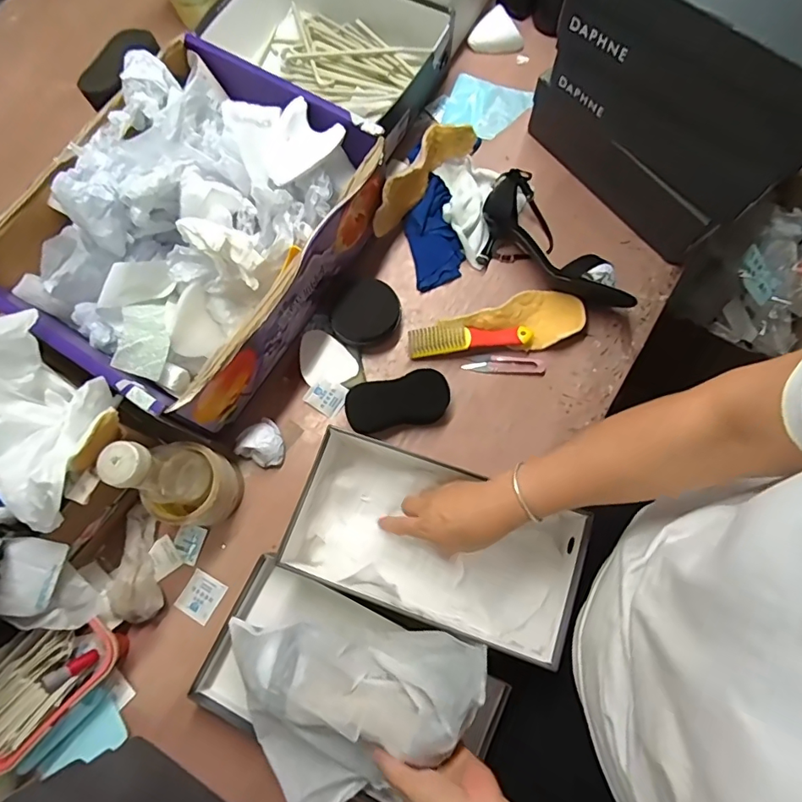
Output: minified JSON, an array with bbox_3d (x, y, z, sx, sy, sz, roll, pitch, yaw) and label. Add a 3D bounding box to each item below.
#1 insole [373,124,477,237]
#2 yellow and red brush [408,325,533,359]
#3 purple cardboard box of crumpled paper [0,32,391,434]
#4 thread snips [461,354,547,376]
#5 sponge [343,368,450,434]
[{"bbox_3d":[0.022,-0.297,0.668,0.042,0.076,0.182,41,79,11],"label":"insole"},{"bbox_3d":[0.087,-0.081,0.638,0.152,0.019,0.035,-5,74,0],"label":"yellow and red brush"},{"bbox_3d":[-0.248,-0.207,0.597,0.321,0.140,0.397,32,77,9],"label":"purple cardboard box of crumpled paper"},{"bbox_3d":[0.135,-0.047,0.645,0.104,0.009,0.024,3,74,2],"label":"thread snips"},{"bbox_3d":[-0.006,0.001,0.623,0.129,0.028,0.060,-12,75,-2],"label":"sponge"}]

